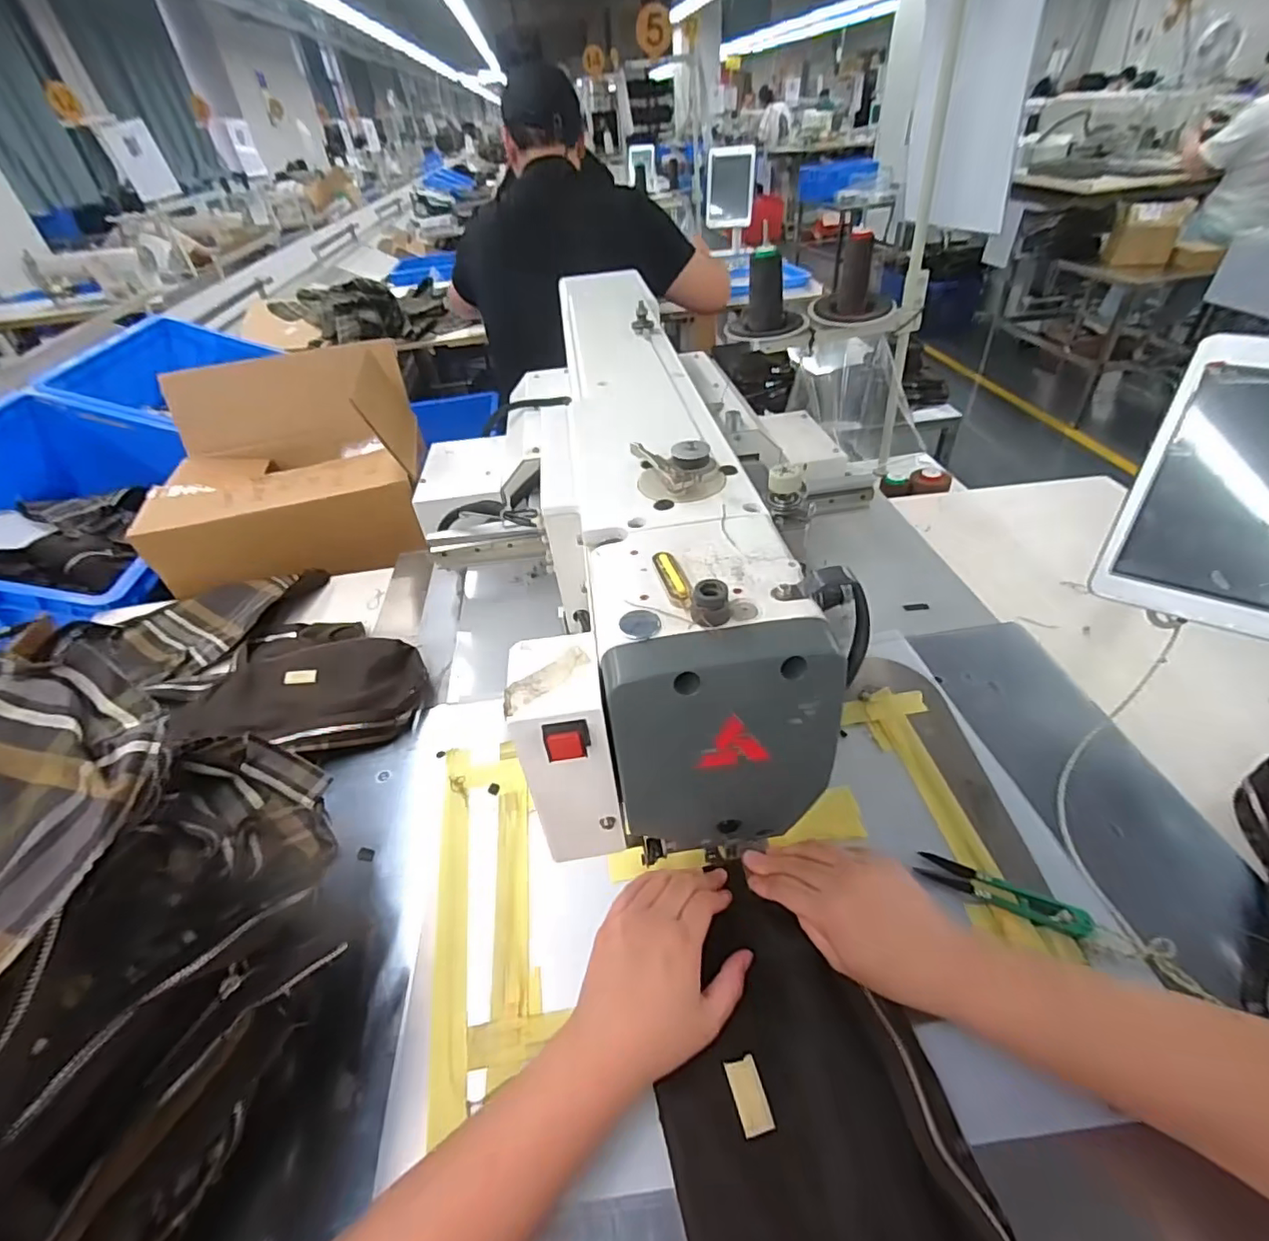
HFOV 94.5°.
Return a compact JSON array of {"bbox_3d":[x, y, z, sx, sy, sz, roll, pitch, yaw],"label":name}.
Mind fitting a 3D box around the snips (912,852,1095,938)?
[{"bbox_3d":[0.259,0.191,0.412,0.106,0.011,0.023,18,46,24],"label":"snips"}]

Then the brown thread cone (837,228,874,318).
[{"bbox_3d":[0.336,-0.525,0.888,0.048,0.106,0.048,8,43,15],"label":"brown thread cone"}]

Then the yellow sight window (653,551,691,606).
[{"bbox_3d":[0.020,-0.022,0.298,0.011,0.004,0.043,-13,42,-9],"label":"yellow sight window"}]

